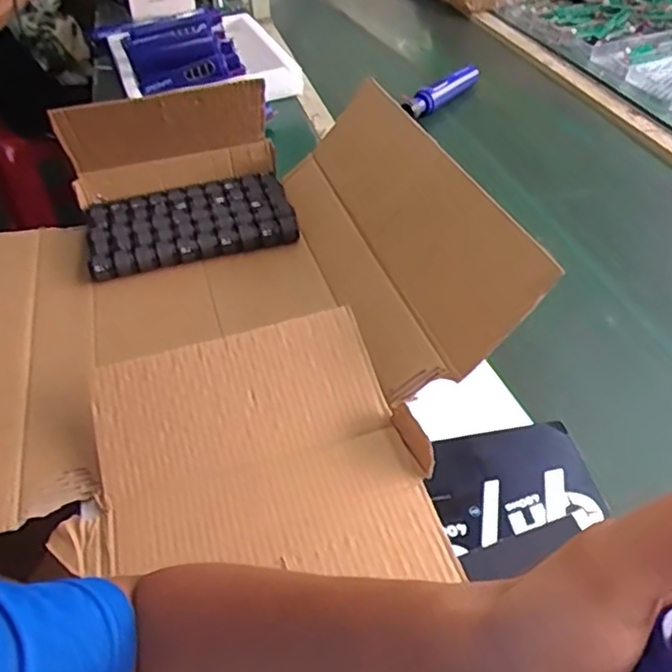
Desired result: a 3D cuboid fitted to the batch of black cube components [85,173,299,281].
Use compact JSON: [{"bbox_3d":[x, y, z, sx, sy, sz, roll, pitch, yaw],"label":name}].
[{"bbox_3d":[-0.183,-0.143,0.783,0.246,0.032,0.135,-11,45,-8],"label":"batch of black cube components"}]

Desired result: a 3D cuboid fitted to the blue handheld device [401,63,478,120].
[{"bbox_3d":[0.187,-0.420,1.059,0.034,0.027,0.201,31,54,31],"label":"blue handheld device"}]

